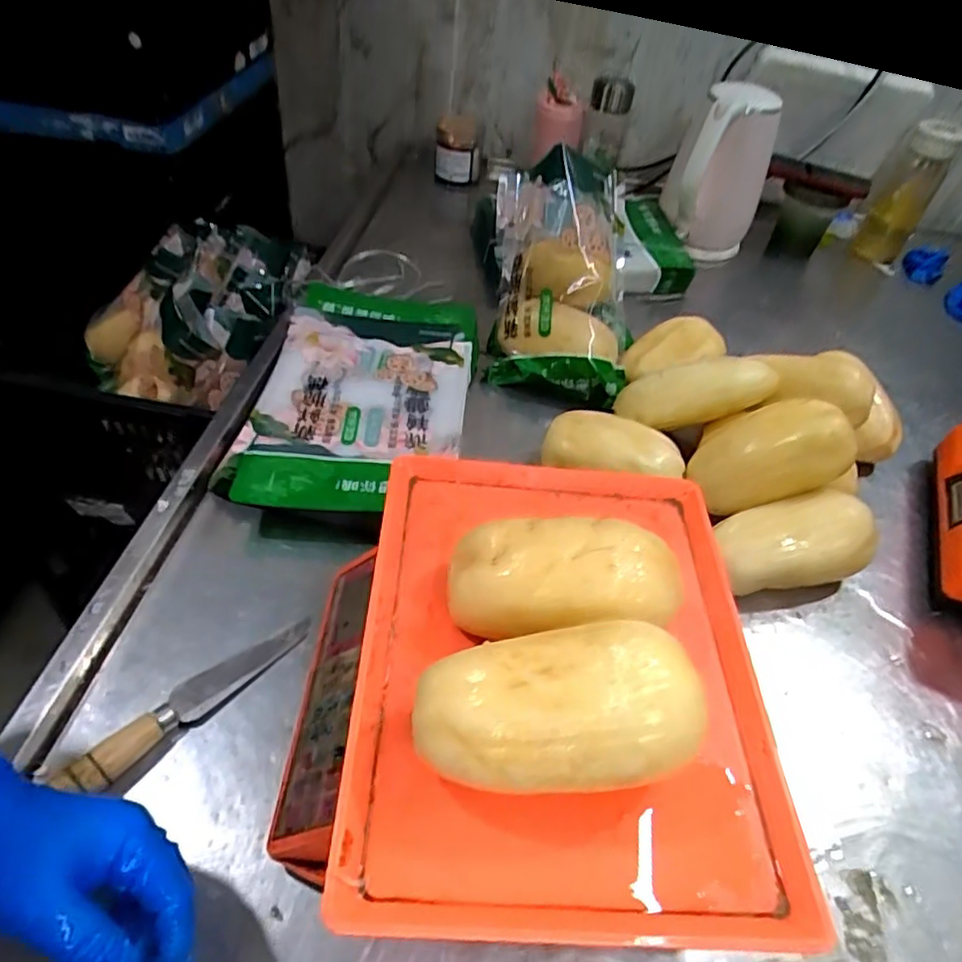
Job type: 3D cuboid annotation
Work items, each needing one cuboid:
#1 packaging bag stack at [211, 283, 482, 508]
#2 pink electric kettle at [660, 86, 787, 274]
[{"bbox_3d":[-0.127,-0.088,0.682,0.225,0.054,0.351,7,46,-1],"label":"packaging bag stack"},{"bbox_3d":[0.374,-0.479,1.014,0.149,0.259,0.158,19,47,11],"label":"pink electric kettle"}]

